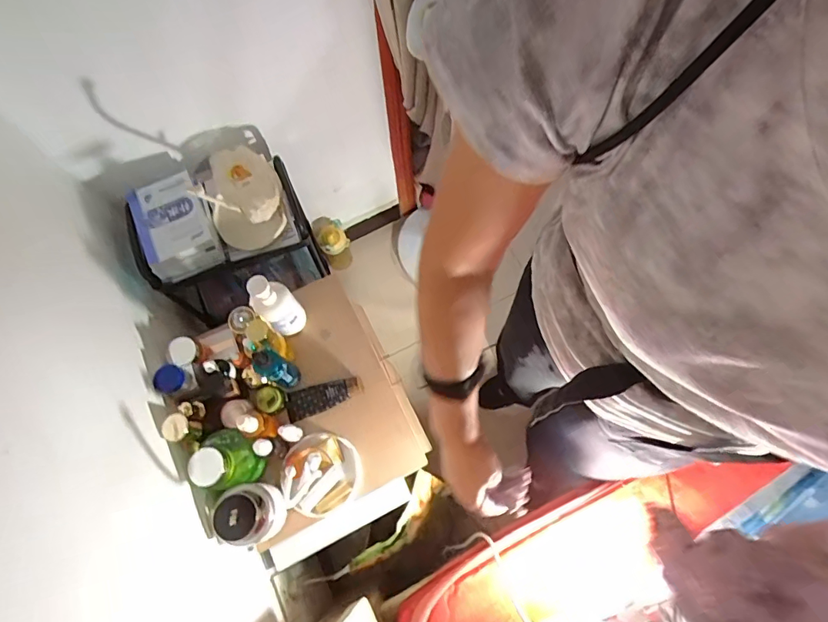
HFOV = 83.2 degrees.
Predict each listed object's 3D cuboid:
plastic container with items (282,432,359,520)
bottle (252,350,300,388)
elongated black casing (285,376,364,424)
[{"bbox_3d":[-0.178,0.303,0.872,0.147,0.073,0.142,-1,70,2],"label":"plastic container with items"},{"bbox_3d":[-0.261,0.111,0.882,0.055,0.166,0.044,20,72,9],"label":"bottle"},{"bbox_3d":[-0.181,0.168,0.940,0.155,0.031,0.061,-21,71,-5],"label":"elongated black casing"}]

